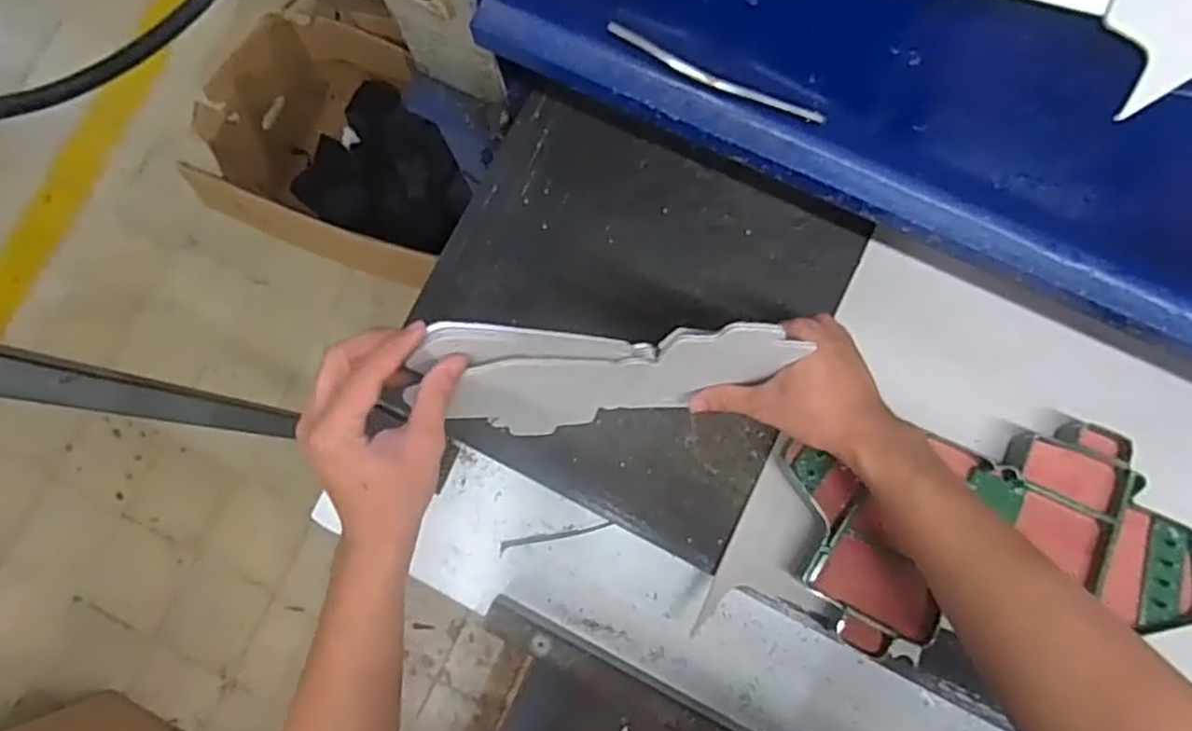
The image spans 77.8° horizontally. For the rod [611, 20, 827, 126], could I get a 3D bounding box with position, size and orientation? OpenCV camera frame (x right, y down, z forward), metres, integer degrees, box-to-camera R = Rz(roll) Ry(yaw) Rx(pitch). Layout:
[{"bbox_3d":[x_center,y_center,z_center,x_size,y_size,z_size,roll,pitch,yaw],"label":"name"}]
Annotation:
[{"bbox_3d":[0.073,-0.181,0.463,0.145,0.010,0.013,26,83,7],"label":"rod"}]

